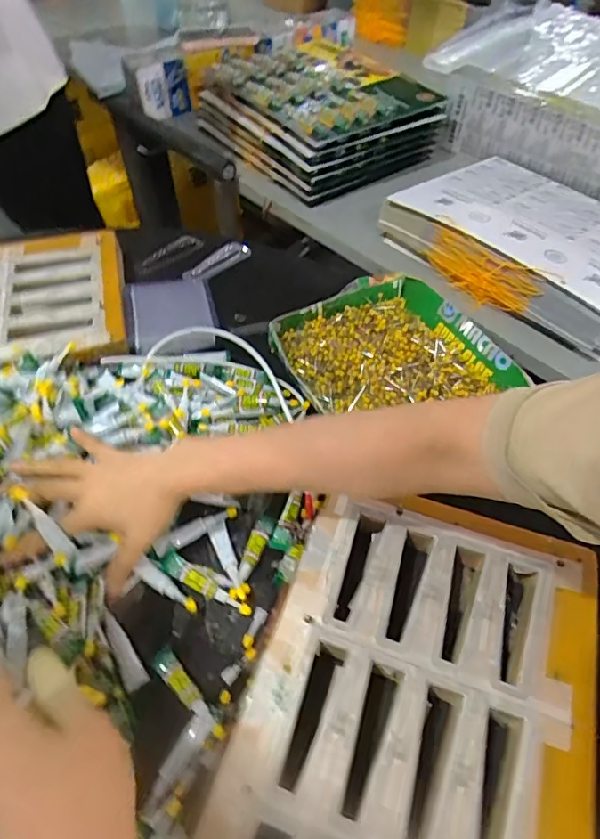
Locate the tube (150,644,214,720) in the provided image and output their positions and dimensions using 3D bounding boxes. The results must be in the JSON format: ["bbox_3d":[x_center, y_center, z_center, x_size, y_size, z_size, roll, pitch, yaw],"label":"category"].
[{"bbox_3d":[-0.089,0.196,0.380,0.017,0.008,0.064,-37,61,-25],"label":"tube"}]

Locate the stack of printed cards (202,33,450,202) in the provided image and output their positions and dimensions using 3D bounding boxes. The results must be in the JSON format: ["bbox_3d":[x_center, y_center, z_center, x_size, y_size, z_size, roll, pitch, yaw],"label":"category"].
[{"bbox_3d":[0.021,-0.529,0.887,0.312,0.122,0.309,-31,58,-22],"label":"stack of printed cards"}]

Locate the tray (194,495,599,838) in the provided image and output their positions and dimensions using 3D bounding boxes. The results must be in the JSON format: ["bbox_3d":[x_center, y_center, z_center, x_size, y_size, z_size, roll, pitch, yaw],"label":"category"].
[{"bbox_3d":[0.075,0.218,0.346,0.223,0.040,0.351,17,52,11],"label":"tray"}]

